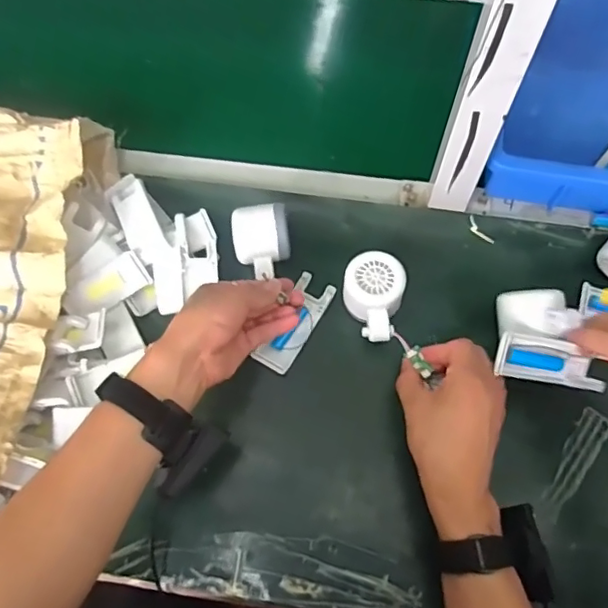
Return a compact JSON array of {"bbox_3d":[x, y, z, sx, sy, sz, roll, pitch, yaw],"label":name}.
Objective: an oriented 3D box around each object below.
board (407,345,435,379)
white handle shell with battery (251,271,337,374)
[{"bbox_3d":[0.108,0.054,0.517,0.013,0.009,0.031,-28,65,-10],"label":"board"},{"bbox_3d":[-0.008,0.019,0.556,0.037,0.017,0.104,25,69,13],"label":"white handle shell with battery"}]

